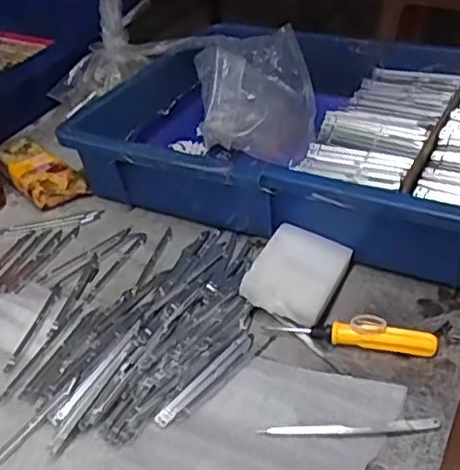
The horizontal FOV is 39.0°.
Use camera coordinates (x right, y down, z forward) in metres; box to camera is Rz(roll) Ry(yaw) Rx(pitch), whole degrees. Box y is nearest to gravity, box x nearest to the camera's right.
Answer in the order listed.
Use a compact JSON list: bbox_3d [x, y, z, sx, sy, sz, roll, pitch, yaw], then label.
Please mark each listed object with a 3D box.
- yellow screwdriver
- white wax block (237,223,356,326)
[{"bbox_3d":[0.083,0.068,0.451,0.115,0.018,0.011,8,38,15],"label":"yellow screwdriver"},{"bbox_3d":[0.052,0.030,0.491,0.062,0.033,0.080,14,40,22],"label":"white wax block"}]

